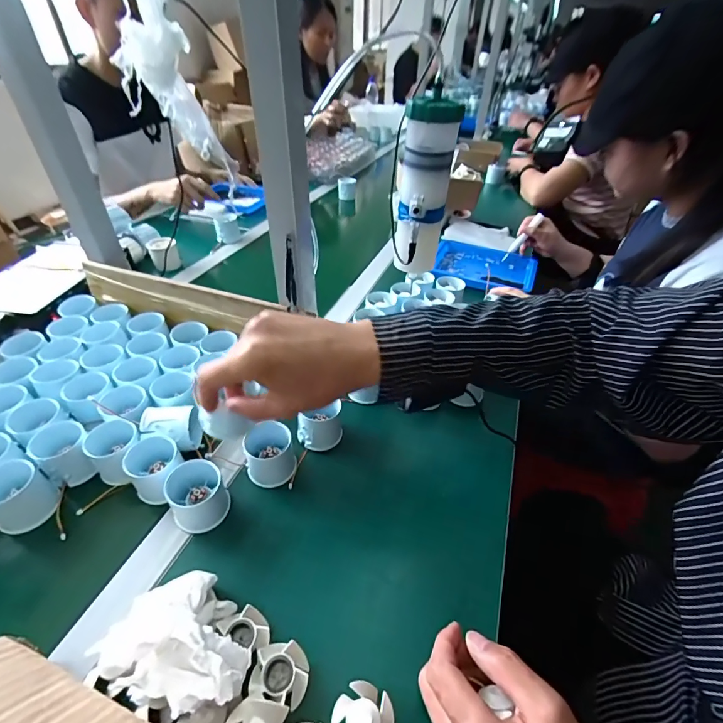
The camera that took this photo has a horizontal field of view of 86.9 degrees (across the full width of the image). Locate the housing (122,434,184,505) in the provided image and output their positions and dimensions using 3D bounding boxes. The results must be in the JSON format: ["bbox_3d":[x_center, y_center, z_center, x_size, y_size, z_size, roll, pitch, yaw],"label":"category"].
[{"bbox_3d":[-0.220,0.114,0.410,0.057,0.043,0.053,16,43,16],"label":"housing"}]

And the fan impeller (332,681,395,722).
[{"bbox_3d":[0.001,0.262,0.278,0.044,0.018,0.042,1,41,-1],"label":"fan impeller"}]

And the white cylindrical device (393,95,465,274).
[{"bbox_3d":[0.070,-0.191,0.440,0.058,0.177,0.053,8,42,7],"label":"white cylindrical device"}]

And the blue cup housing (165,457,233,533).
[{"bbox_3d":[-0.166,0.134,0.386,0.052,0.052,0.049,-27,49,-29],"label":"blue cup housing"}]

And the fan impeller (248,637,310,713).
[{"bbox_3d":[-0.062,0.240,0.297,0.042,0.017,0.041,7,41,7],"label":"fan impeller"}]

